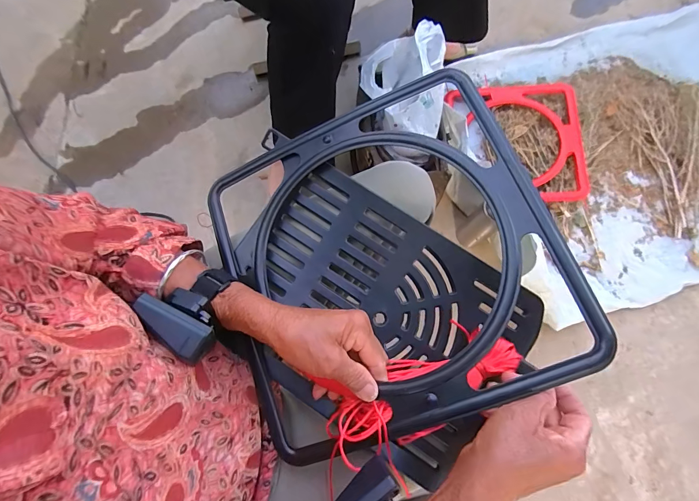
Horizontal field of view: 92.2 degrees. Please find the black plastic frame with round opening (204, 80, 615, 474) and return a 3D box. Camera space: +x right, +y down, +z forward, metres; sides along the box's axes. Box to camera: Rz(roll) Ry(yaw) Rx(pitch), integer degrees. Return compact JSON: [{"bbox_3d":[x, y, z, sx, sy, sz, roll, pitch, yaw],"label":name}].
[{"bbox_3d":[0.025,0.009,0.345,0.330,0.022,0.325,-24,75,11],"label":"black plastic frame with round opening"}]

